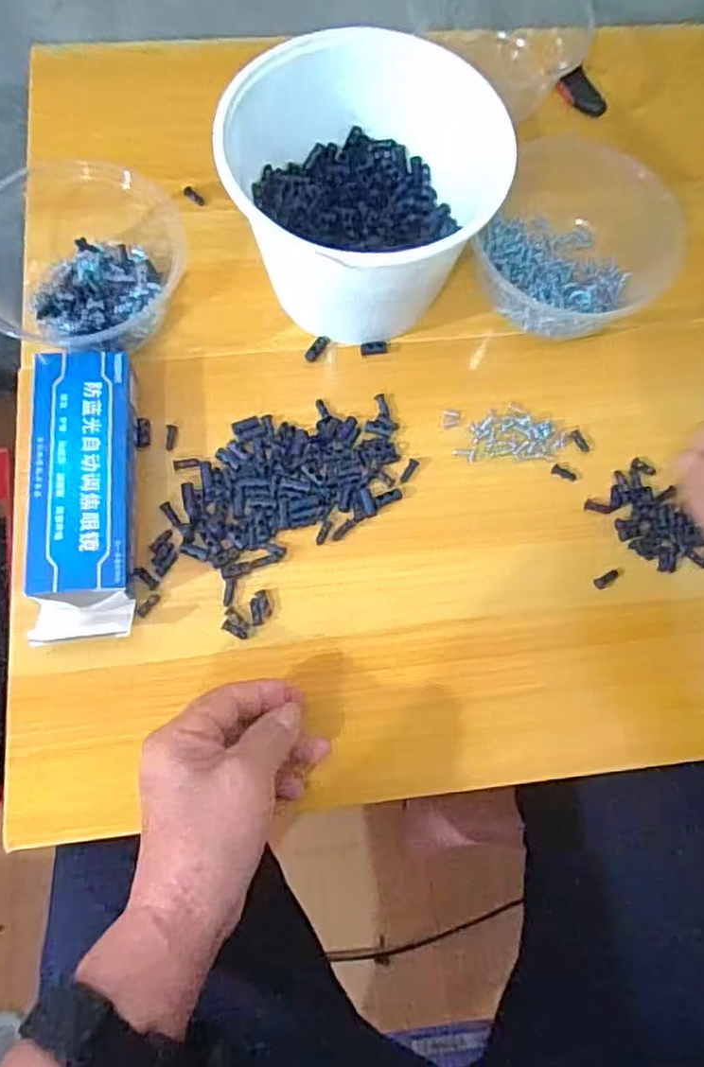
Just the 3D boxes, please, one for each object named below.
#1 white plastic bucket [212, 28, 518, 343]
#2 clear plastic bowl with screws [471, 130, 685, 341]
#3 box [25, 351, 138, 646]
[{"bbox_3d":[0.004,-0.212,0.427,0.163,0.105,0.142,-18,76,-7],"label":"white plastic bucket"},{"bbox_3d":[0.159,-0.206,0.462,0.134,0.046,0.152,26,75,5],"label":"clear plastic bowl with screws"},{"bbox_3d":[-0.161,-0.025,0.402,0.059,0.032,0.178,-3,75,-3],"label":"box"}]

